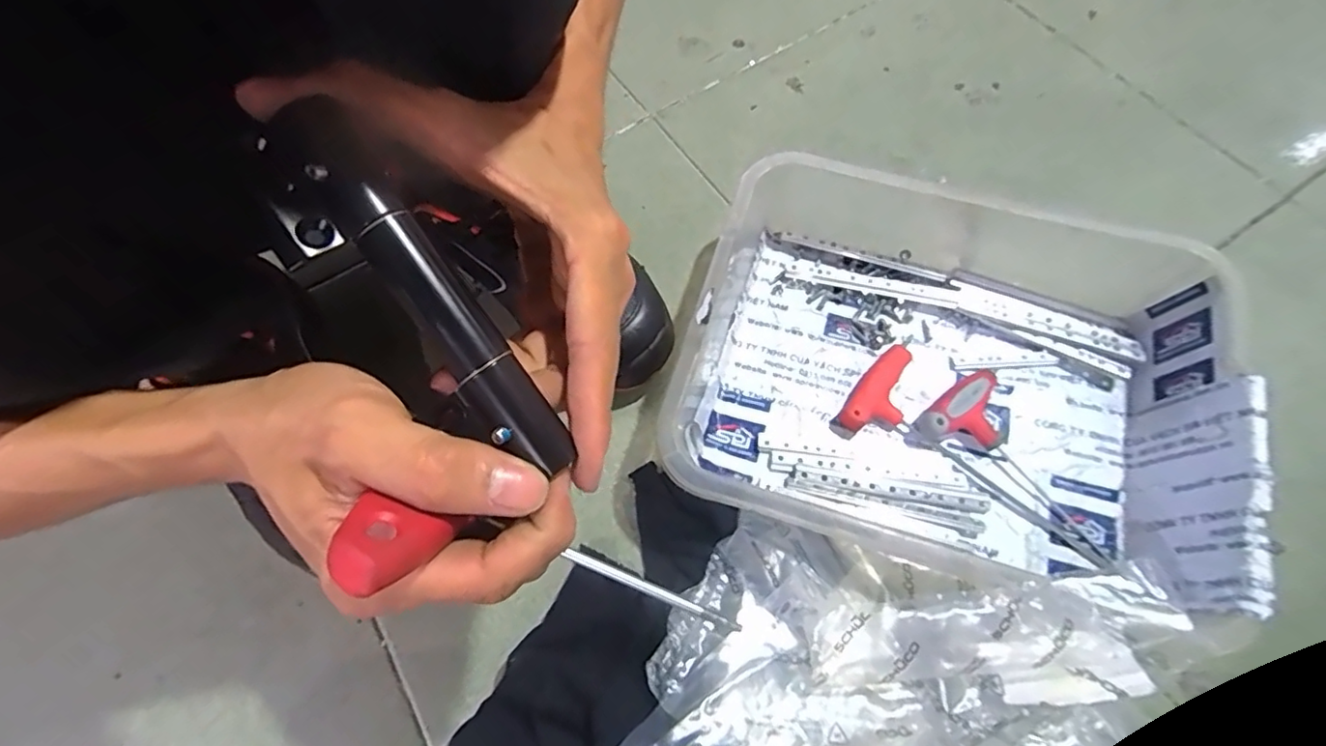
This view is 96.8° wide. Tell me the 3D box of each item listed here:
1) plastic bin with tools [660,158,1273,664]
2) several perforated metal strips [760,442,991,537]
[{"bbox_3d":[0.198,-0.020,0.416,0.336,0.077,0.311,17,68,11],"label":"plastic bin with tools"},{"bbox_3d":[0.147,0.081,0.415,0.152,0.004,0.035,12,67,8],"label":"several perforated metal strips"}]

